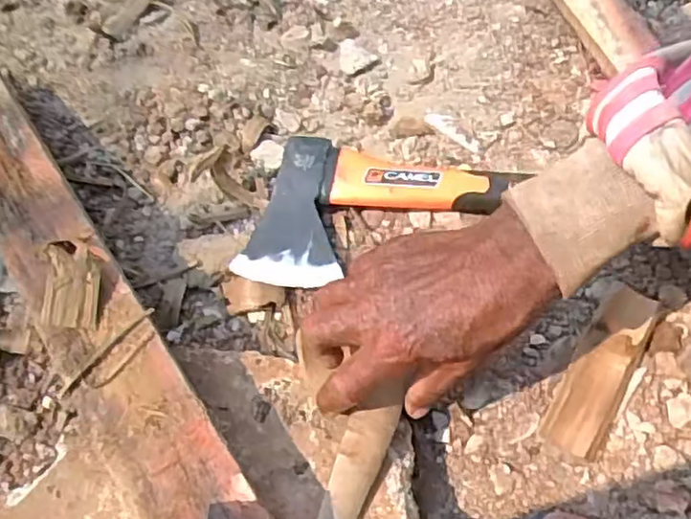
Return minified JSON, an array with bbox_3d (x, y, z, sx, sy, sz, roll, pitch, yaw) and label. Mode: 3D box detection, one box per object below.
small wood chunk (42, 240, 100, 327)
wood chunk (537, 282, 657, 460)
[{"bbox_3d":[-0.180,0.016,0.440,0.031,0.020,0.056,-1,68,-4],"label":"small wood chunk"},{"bbox_3d":[0.188,0.080,0.498,0.041,0.027,0.133,31,69,9],"label":"wood chunk"}]

